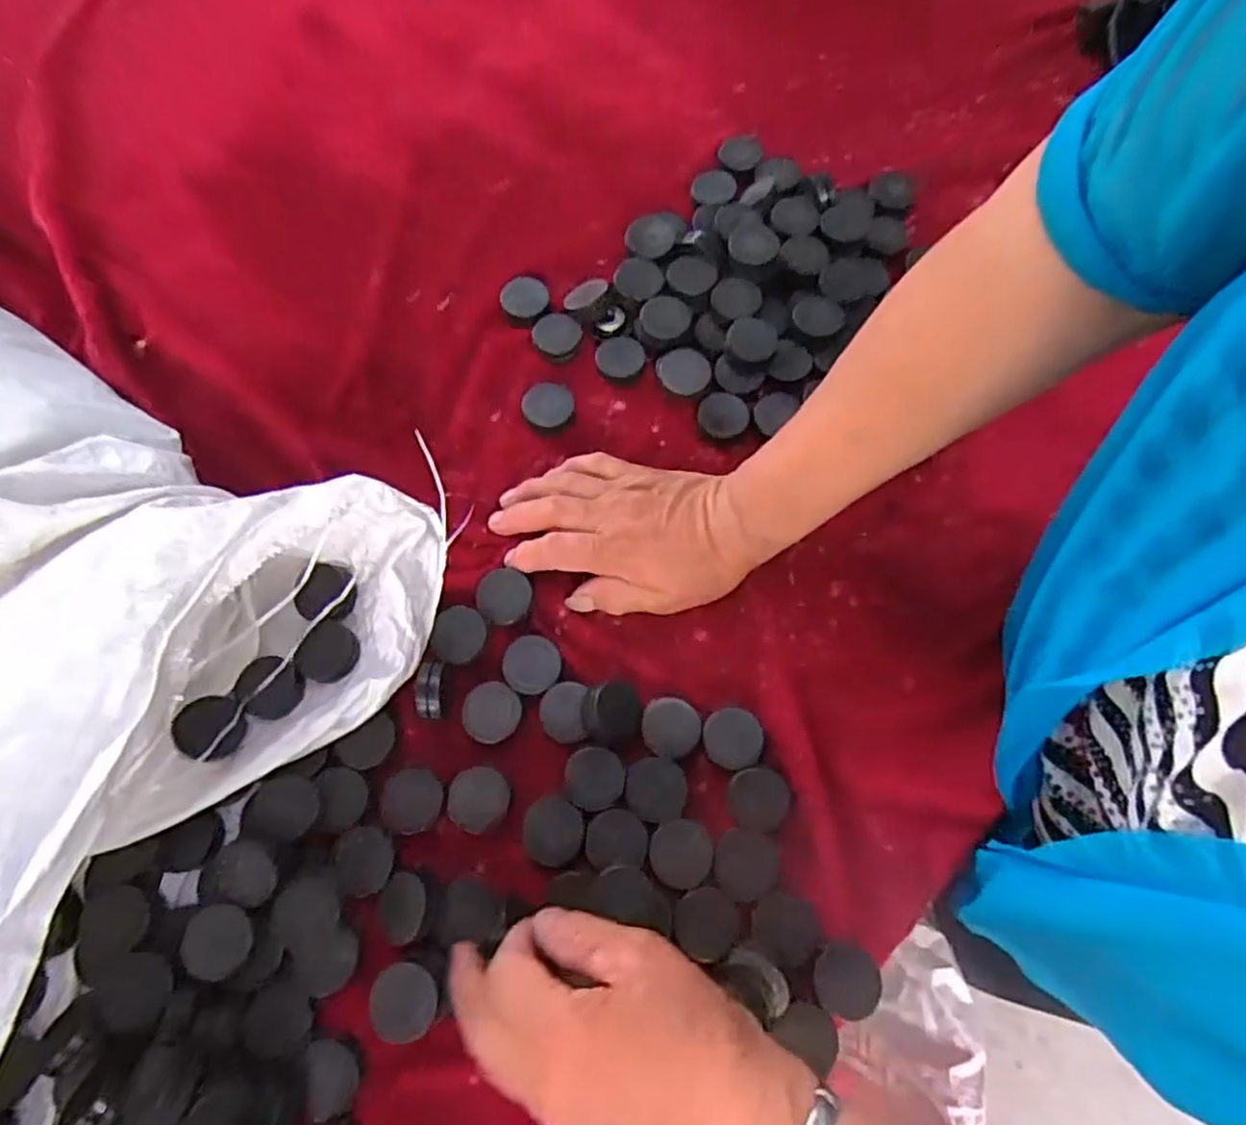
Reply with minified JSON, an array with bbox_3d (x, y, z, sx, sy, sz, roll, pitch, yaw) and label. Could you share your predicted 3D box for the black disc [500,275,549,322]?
[{"bbox_3d":[-0.067,-0.182,0.483,0.034,0.007,0.031,-6,90,-23],"label":"black disc"}]

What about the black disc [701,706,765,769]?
[{"bbox_3d":[0.064,0.101,0.403,0.034,0.009,0.034,0,72,-1],"label":"black disc"}]

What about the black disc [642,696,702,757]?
[{"bbox_3d":[0.028,0.095,0.405,0.033,0.004,0.033,0,72,-1],"label":"black disc"}]

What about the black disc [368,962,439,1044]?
[{"bbox_3d":[-0.105,0.209,0.334,0.030,0.004,0.031,6,56,-10],"label":"black disc"}]

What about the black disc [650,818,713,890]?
[{"bbox_3d":[0.032,0.157,0.378,0.034,0.008,0.034,0,72,-1],"label":"black disc"}]

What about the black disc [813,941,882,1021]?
[{"bbox_3d":[0.113,0.210,0.352,0.032,0.004,0.033,2,54,-2],"label":"black disc"}]

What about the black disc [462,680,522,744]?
[{"bbox_3d":[-0.073,0.083,0.390,0.031,0.004,0.033,4,72,0],"label":"black disc"}]

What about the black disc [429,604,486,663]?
[{"bbox_3d":[-0.095,0.042,0.405,0.030,0.005,0.033,3,72,0],"label":"black disc"}]

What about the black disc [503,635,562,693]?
[{"bbox_3d":[-0.052,0.059,0.401,0.032,0.007,0.032,2,72,-1],"label":"black disc"}]

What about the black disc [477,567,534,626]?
[{"bbox_3d":[-0.070,0.019,0.410,0.031,0.005,0.033,0,72,-1],"label":"black disc"}]

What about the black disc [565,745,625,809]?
[{"bbox_3d":[-0.015,0.119,0.388,0.032,0.005,0.032,0,72,-1],"label":"black disc"}]

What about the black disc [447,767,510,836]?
[{"bbox_3d":[-0.077,0.126,0.374,0.031,0.005,0.032,0,72,-1],"label":"black disc"}]

